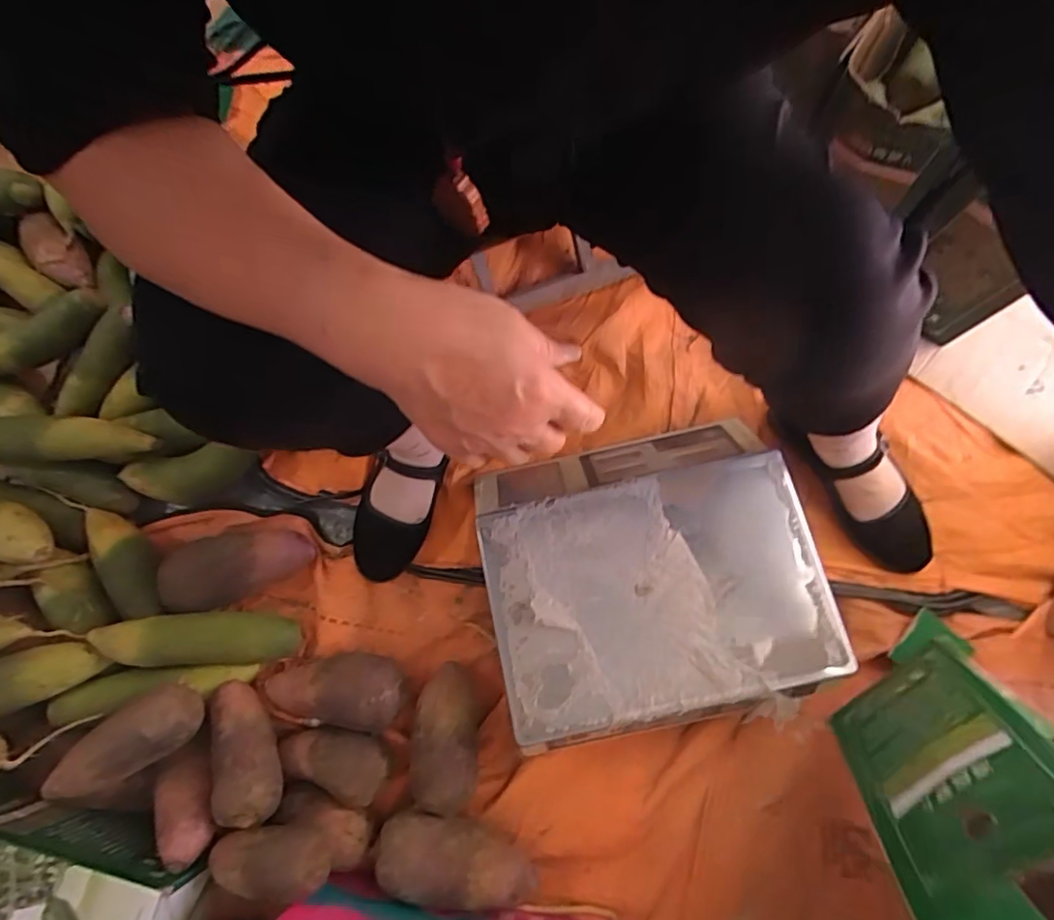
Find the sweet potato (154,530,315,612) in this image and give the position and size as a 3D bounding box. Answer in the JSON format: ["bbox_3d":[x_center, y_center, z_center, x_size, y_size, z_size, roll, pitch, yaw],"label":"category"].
[{"bbox_3d":[-0.343,0.123,0.668,0.165,0.079,0.081,-19,74,-2],"label":"sweet potato"}]

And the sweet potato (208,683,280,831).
[{"bbox_3d":[-0.301,0.299,0.594,0.065,0.047,0.145,-27,56,-7],"label":"sweet potato"}]

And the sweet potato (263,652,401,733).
[{"bbox_3d":[-0.214,0.252,0.632,0.163,0.060,0.075,-2,73,14],"label":"sweet potato"}]

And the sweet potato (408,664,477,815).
[{"bbox_3d":[-0.086,0.295,0.607,0.069,0.067,0.139,5,74,4],"label":"sweet potato"}]

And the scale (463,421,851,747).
[{"bbox_3d":[0.122,0.116,0.627,0.328,0.111,0.291,-14,74,-1],"label":"scale"}]

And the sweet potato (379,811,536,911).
[{"bbox_3d":[-0.072,0.398,0.571,0.162,0.065,0.072,8,75,5],"label":"sweet potato"}]

